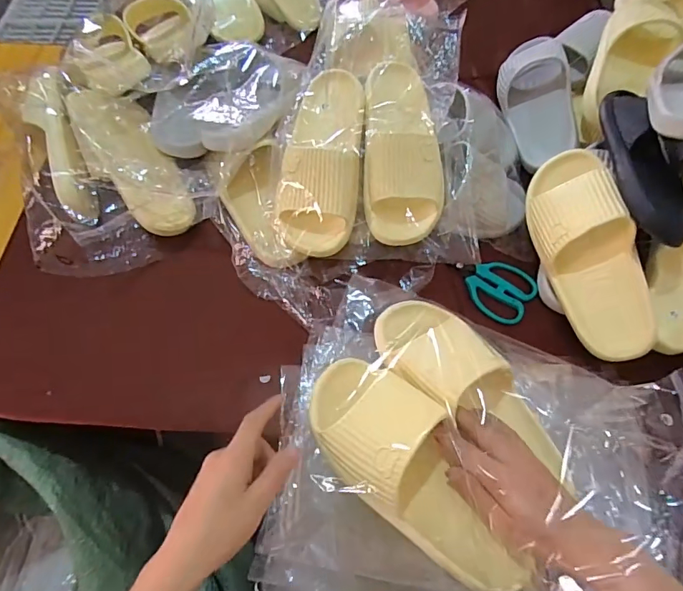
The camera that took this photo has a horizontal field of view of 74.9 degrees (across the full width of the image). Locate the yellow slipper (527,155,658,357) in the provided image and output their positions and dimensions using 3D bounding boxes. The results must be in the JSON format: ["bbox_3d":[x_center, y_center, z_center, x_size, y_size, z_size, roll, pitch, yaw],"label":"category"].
[{"bbox_3d":[0.290,-0.055,0.530,0.101,0.059,0.263,-20,71,28],"label":"yellow slipper"}]

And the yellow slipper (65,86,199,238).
[{"bbox_3d":[-0.276,-0.180,0.591,0.095,0.065,0.215,-28,67,-14],"label":"yellow slipper"}]

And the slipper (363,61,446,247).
[{"bbox_3d":[0.078,-0.190,0.563,0.102,0.065,0.248,-1,77,-2],"label":"slipper"}]

